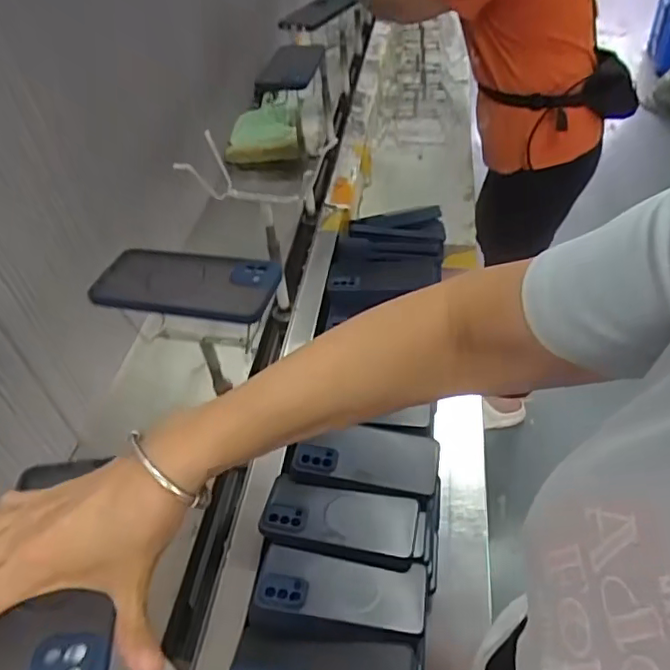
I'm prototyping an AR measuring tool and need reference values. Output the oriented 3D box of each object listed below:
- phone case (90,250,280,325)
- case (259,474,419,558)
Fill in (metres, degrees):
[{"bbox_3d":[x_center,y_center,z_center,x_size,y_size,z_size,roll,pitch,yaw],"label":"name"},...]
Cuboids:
[{"bbox_3d":[-0.138,-0.048,0.531,0.168,0.015,0.076,7,44,13],"label":"phone case"},{"bbox_3d":[0.004,0.186,0.611,0.158,0.012,0.070,4,44,11],"label":"case"}]

